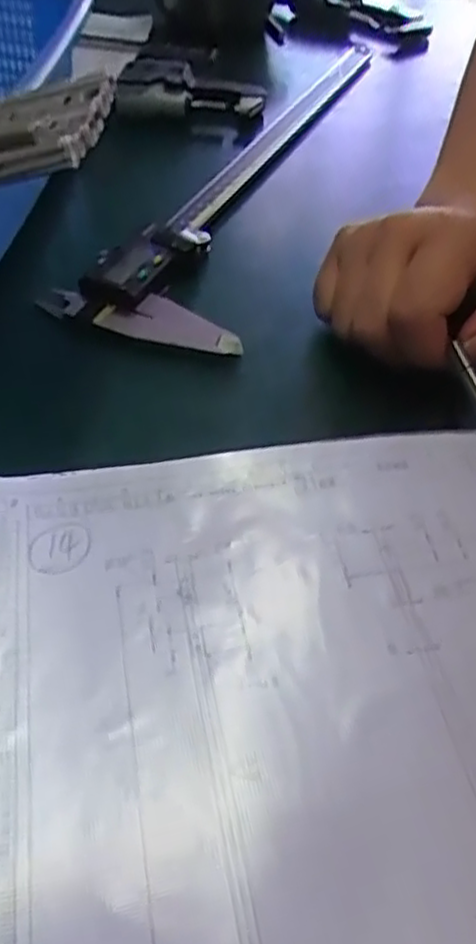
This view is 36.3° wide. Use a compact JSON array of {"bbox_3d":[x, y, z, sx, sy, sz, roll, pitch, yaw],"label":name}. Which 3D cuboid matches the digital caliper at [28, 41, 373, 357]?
[{"bbox_3d":[0.036,-0.179,0.423,0.089,0.015,0.374,25,50,16],"label":"digital caliper"}]

